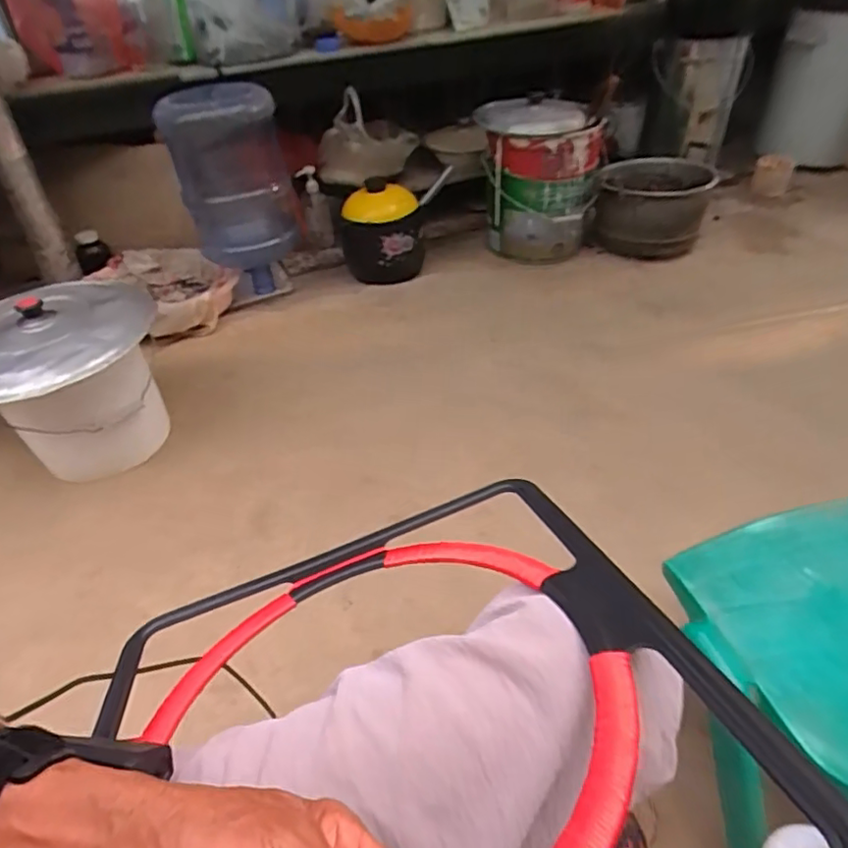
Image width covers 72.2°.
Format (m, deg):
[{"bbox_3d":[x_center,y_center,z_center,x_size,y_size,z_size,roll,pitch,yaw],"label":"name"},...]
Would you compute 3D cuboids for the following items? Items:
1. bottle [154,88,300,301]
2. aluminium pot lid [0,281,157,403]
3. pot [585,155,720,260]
[{"bbox_3d":[-0.467,-0.582,1.448,0.264,0.416,0.268,-11,44,-12],"label":"bottle"},{"bbox_3d":[-0.636,-0.156,0.969,0.350,0.043,0.304,-23,48,-23],"label":"aluminium pot lid"},{"bbox_3d":[0.566,-0.537,1.469,0.254,0.203,0.239,0,43,0],"label":"pot"}]

